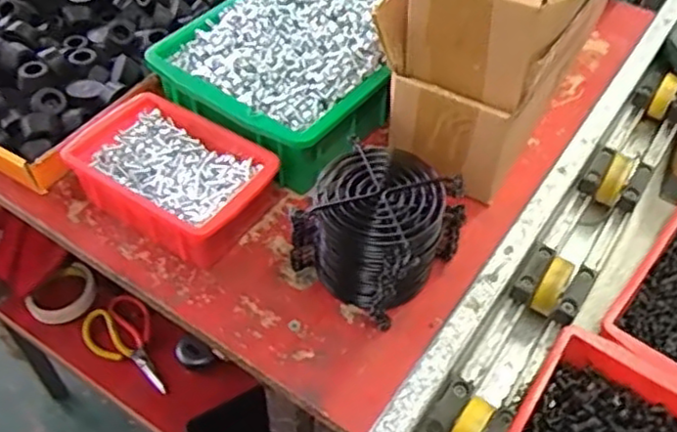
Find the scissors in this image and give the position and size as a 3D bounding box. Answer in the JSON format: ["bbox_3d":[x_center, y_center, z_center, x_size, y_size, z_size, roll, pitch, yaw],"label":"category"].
[{"bbox_3d":[-0.292,0.184,0.933,0.088,0.020,0.160,-27,56,-22],"label":"scissors"}]

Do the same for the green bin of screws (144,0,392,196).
[{"bbox_3d":[-0.028,-0.143,0.609,0.191,0.074,0.235,33,57,24],"label":"green bin of screws"}]

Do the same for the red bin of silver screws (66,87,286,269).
[{"bbox_3d":[-0.131,-0.032,0.534,0.152,0.045,0.107,26,54,19],"label":"red bin of silver screws"}]

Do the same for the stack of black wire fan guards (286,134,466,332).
[{"bbox_3d":[0.030,0.006,0.488,0.098,0.094,0.095,32,56,23],"label":"stack of black wire fan guards"}]

